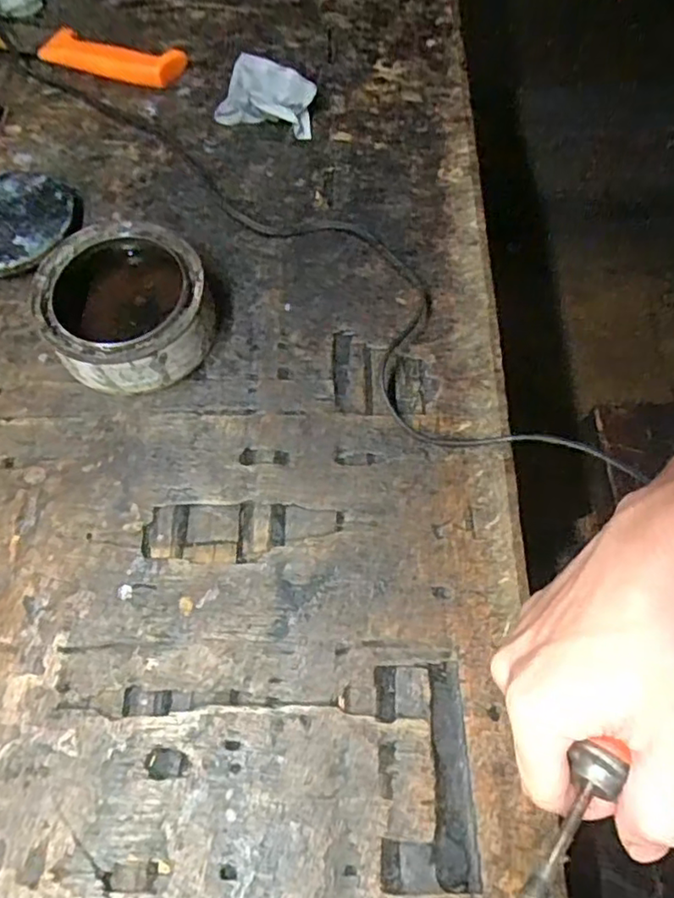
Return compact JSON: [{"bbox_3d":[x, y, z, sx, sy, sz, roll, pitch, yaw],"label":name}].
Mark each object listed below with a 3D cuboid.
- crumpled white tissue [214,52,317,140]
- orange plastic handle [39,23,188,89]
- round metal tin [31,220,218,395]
[{"bbox_3d":[-0.055,-0.281,0.496,0.080,0.030,0.043,17,67,9],"label":"crumpled white tissue"},{"bbox_3d":[-0.186,-0.321,0.510,0.121,0.021,0.037,19,67,10],"label":"orange plastic handle"},{"bbox_3d":[-0.133,-0.091,0.402,0.101,0.045,0.103,0,65,1],"label":"round metal tin"}]

